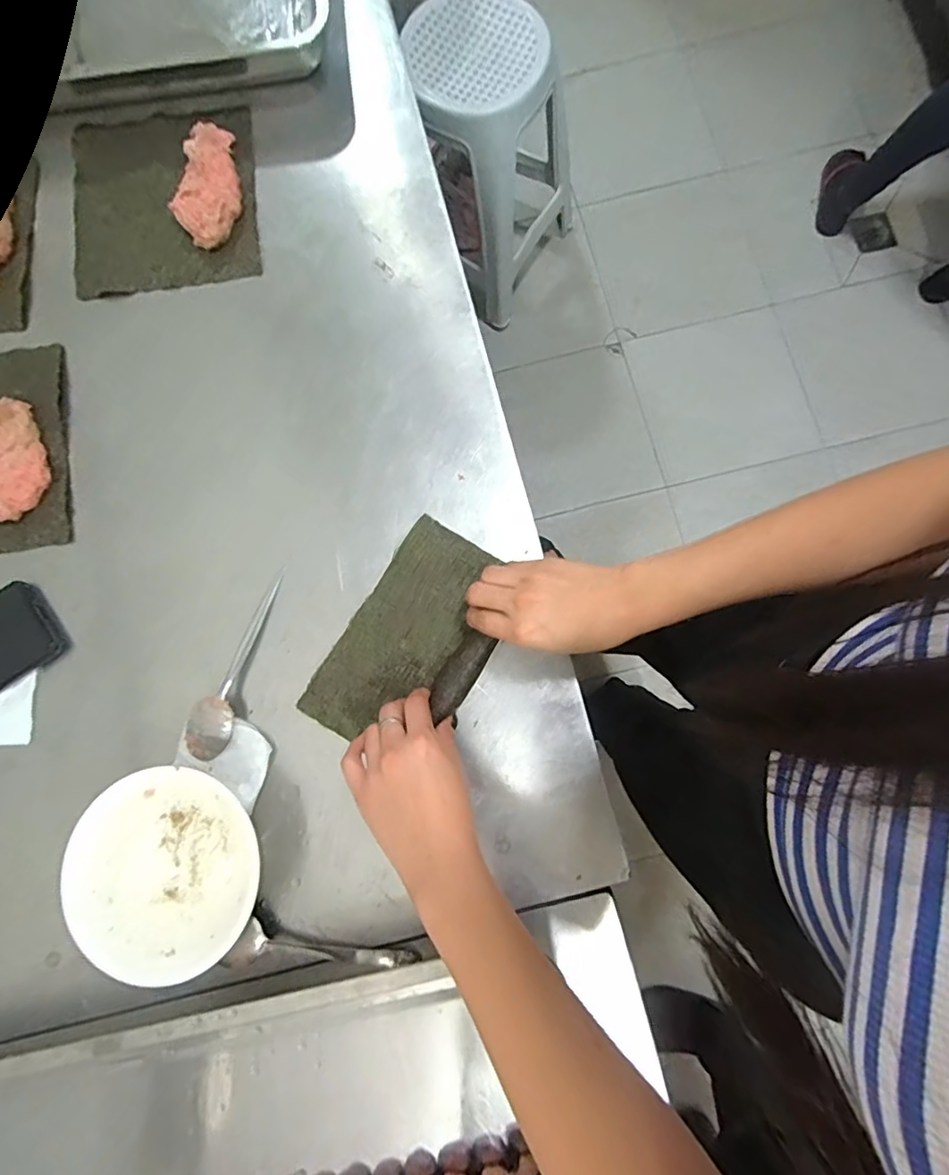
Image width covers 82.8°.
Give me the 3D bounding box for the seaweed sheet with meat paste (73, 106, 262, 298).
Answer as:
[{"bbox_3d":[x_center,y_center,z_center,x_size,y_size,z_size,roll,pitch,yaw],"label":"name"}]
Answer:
[{"bbox_3d":[-0.304,-0.382,0.518,0.176,0.034,0.189,-7,80,0],"label":"seaweed sheet with meat paste"}]

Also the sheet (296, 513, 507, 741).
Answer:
[{"bbox_3d":[-0.048,0.043,0.443,0.114,0.030,0.191,31,82,7],"label":"sheet"}]

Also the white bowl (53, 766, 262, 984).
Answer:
[{"bbox_3d":[-0.235,0.213,0.413,0.140,0.040,0.139,0,80,1],"label":"white bowl"}]

